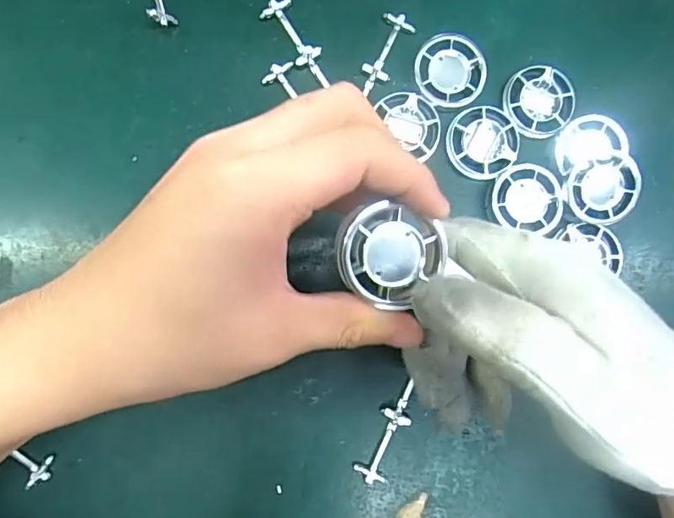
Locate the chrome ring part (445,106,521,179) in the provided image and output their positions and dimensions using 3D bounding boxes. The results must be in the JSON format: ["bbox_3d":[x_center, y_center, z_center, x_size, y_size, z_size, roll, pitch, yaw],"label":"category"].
[{"bbox_3d":[0.079,-0.062,0.263,0.038,0.004,0.037,0,86,-5],"label":"chrome ring part"}]

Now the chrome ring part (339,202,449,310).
[{"bbox_3d":[0.019,-0.001,0.177,0.038,0.008,0.035,0,86,-5],"label":"chrome ring part"}]

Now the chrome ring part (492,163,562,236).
[{"bbox_3d":[0.101,-0.033,0.263,0.037,0.004,0.034,0,86,-5],"label":"chrome ring part"}]

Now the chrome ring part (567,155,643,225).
[{"bbox_3d":[0.141,-0.036,0.261,0.037,0.009,0.034,0,86,-5],"label":"chrome ring part"}]

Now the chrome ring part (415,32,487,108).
[{"bbox_3d":[0.060,-0.100,0.267,0.037,0.010,0.038,0,86,-5],"label":"chrome ring part"}]

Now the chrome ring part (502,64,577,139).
[{"bbox_3d":[0.110,-0.086,0.271,0.038,0.009,0.039,0,86,-5],"label":"chrome ring part"}]

